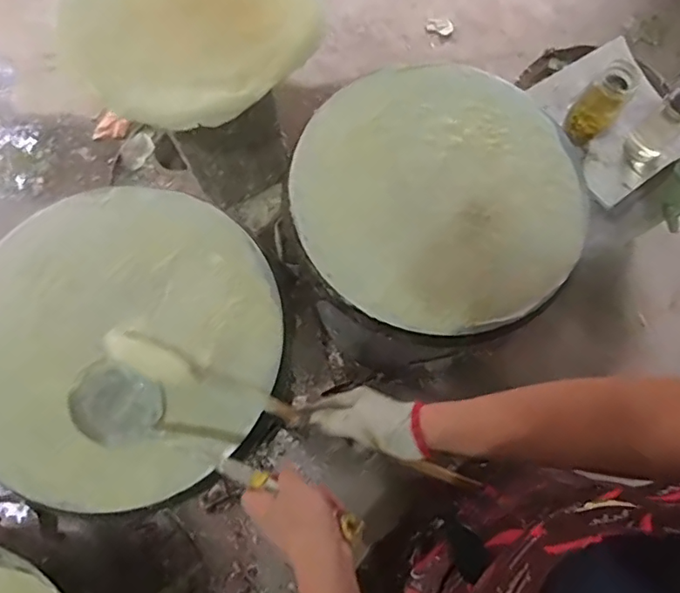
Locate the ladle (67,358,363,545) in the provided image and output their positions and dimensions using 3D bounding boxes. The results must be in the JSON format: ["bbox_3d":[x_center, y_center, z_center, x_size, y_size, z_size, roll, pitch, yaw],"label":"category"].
[{"bbox_3d":[-0.132,0.157,0.516,0.345,0.074,0.078,18,73,29],"label":"ladle"}]

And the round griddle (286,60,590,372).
[{"bbox_3d":[0.129,-0.127,0.696,0.374,0.042,0.377,0,73,0],"label":"round griddle"}]

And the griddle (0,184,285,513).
[{"bbox_3d":[-0.271,0.039,0.632,0.374,0.051,0.389,0,73,0],"label":"griddle"}]

